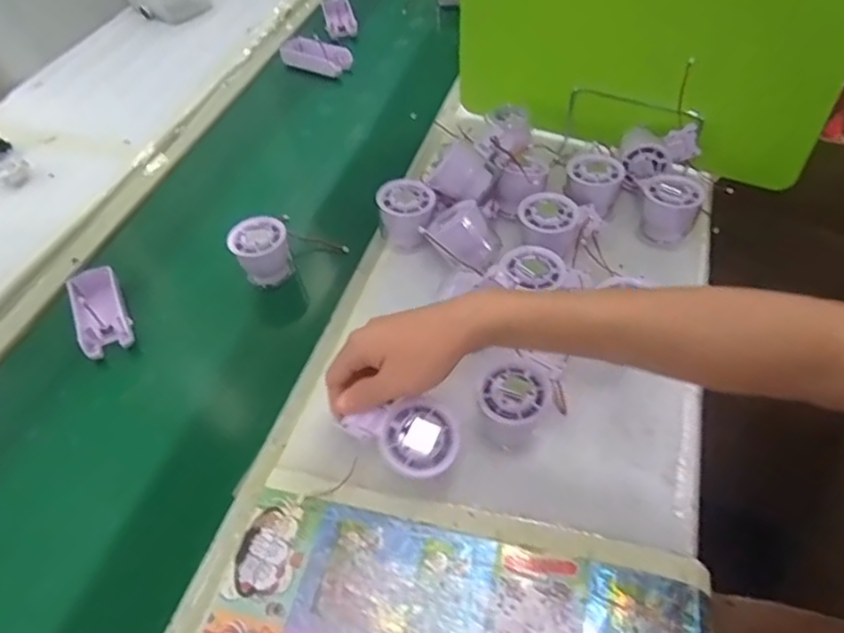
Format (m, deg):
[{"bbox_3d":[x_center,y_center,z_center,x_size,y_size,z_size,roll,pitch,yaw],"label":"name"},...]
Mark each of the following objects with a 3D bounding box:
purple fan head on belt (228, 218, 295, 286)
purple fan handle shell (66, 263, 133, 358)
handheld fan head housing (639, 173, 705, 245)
[{"bbox_3d":[-0.169,-0.068,0.668,0.056,0.054,0.052,-3,49,3],"label":"purple fan head on belt"},{"bbox_3d":[-0.327,-0.009,0.641,0.048,0.029,0.105,-23,51,-14],"label":"purple fan handle shell"},{"bbox_3d":[0.254,-0.114,0.653,0.055,0.061,0.059,9,51,14],"label":"handheld fan head housing"}]

